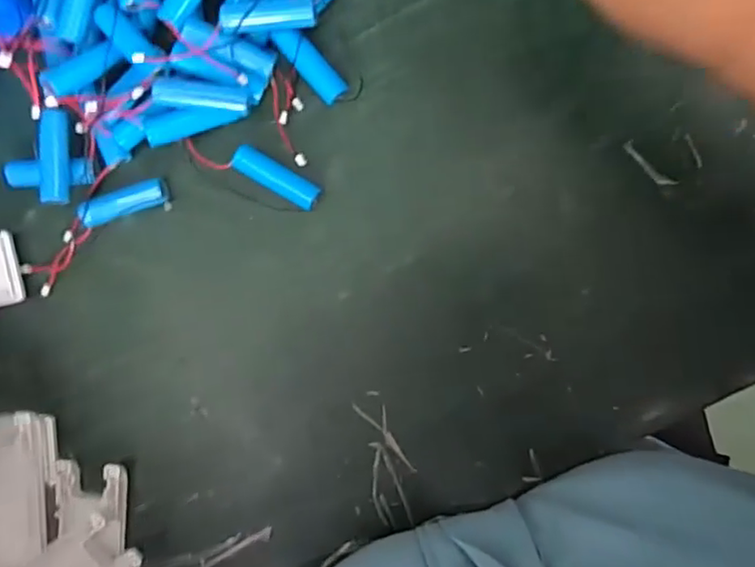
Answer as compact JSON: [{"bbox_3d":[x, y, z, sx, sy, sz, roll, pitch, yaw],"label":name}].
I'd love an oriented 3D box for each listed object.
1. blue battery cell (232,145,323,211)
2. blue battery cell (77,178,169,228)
[{"bbox_3d":[-0.055,-0.059,0.334,0.050,0.012,0.015,31,96,0],"label":"blue battery cell"},{"bbox_3d":[-0.144,-0.047,0.341,0.049,0.011,0.016,-19,93,5],"label":"blue battery cell"}]

